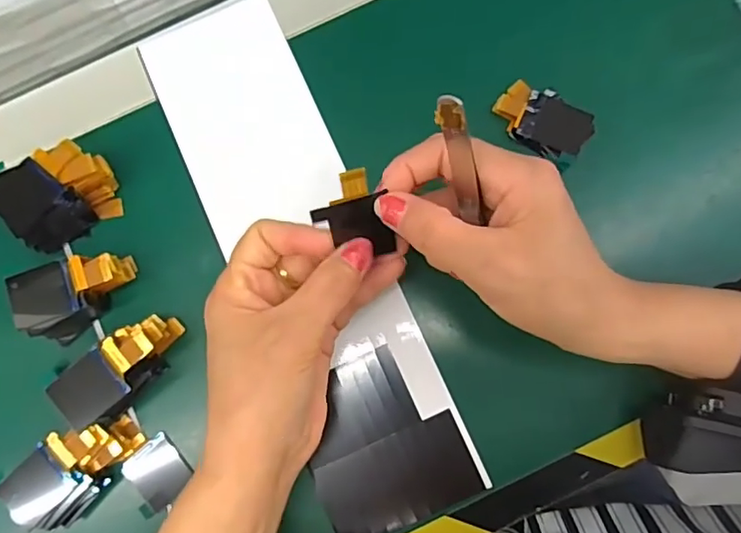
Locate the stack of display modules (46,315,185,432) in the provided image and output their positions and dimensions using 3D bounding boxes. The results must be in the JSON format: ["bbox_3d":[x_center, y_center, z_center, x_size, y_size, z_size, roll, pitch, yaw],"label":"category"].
[{"bbox_3d":[-0.129,0.051,0.284,0.030,0.037,0.060,37,83,7],"label":"stack of display modules"}]

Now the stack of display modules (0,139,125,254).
[{"bbox_3d":[-0.168,-0.039,0.301,0.060,0.037,0.035,-30,81,-4],"label":"stack of display modules"}]

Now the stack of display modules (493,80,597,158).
[{"bbox_3d":[0.098,-0.083,0.313,0.053,0.010,0.033,37,83,7],"label":"stack of display modules"}]

